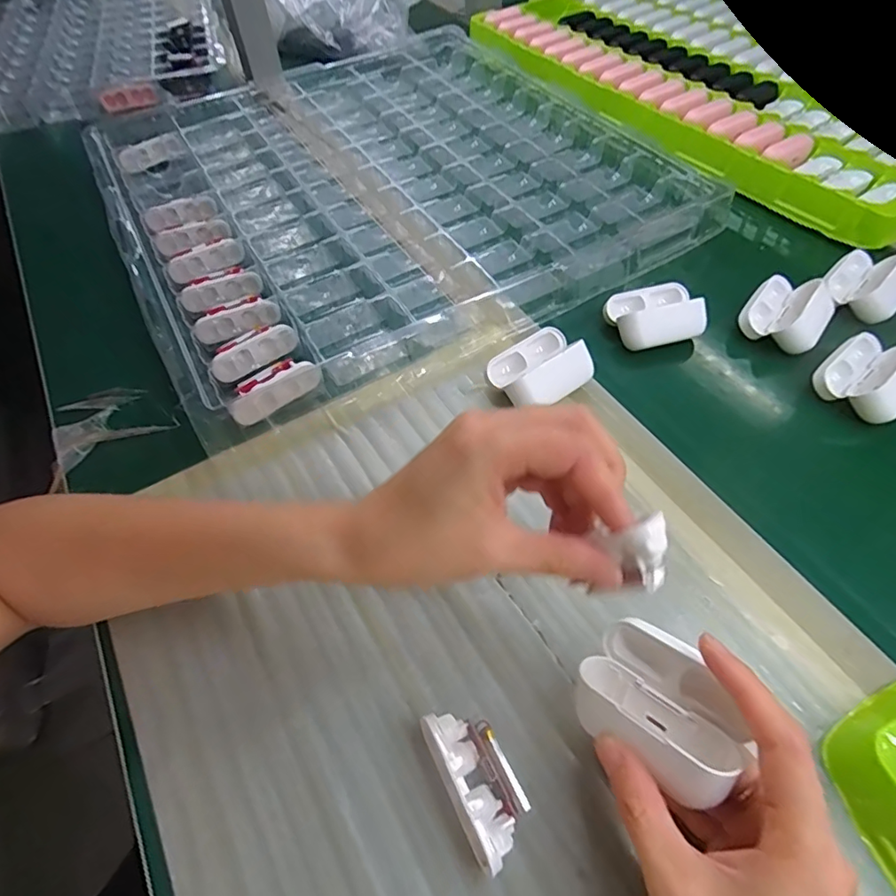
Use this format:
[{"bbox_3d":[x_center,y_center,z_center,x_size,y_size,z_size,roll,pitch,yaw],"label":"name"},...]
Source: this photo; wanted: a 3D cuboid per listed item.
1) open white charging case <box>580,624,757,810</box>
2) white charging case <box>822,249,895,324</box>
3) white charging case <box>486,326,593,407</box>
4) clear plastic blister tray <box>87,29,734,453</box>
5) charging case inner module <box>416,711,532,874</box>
[{"bbox_3d":[0.090,0.108,0.219,0.065,0.032,0.050,35,87,39],"label":"open white charging case"},{"bbox_3d":[0.324,-0.129,0.398,0.060,0.024,0.053,-40,64,-21],"label":"white charging case"},{"bbox_3d":[0.063,-0.055,0.355,0.064,0.027,0.049,-29,60,-16],"label":"white charging case"},{"bbox_3d":[-0.077,-0.267,0.500,0.440,0.031,0.478,-28,60,-15],"label":"clear plastic blister tray"},{"bbox_3d":[0.013,0.145,0.230,0.029,0.016,0.060,-24,59,-13],"label":"charging case inner module"}]

